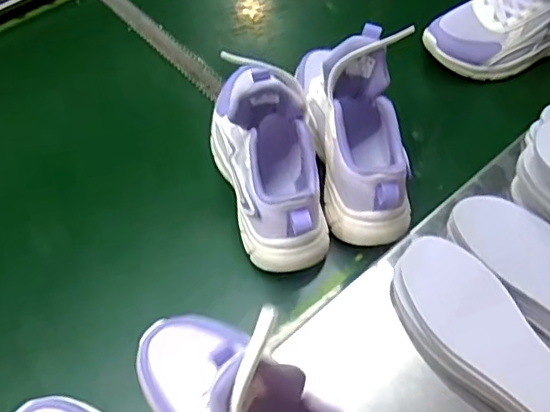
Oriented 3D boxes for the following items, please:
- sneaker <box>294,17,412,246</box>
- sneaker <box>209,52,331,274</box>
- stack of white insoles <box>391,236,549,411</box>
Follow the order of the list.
[{"bbox_3d":[0.078,-0.091,0.556,0.082,0.119,0.228,-9,62,-6],"label":"sneaker"},{"bbox_3d":[-0.007,-0.051,0.551,0.087,0.145,0.209,-17,63,-10],"label":"sneaker"},{"bbox_3d":[0.182,0.124,0.473,0.084,0.038,0.218,-32,66,-17],"label":"stack of white insoles"}]

